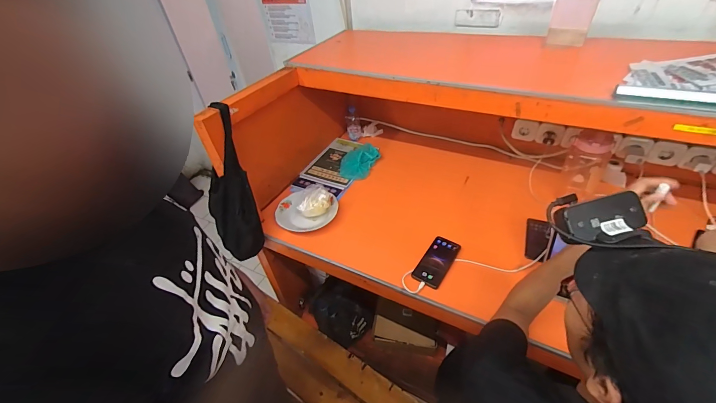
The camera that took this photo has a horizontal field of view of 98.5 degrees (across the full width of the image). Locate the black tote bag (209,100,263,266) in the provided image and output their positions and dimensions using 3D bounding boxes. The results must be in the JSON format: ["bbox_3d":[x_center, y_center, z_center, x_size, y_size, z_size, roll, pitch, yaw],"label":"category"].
[{"bbox_3d":[-0.387,-0.026,0.950,0.165,0.464,0.106,-26,45,-20],"label":"black tote bag"}]

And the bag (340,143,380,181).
[{"bbox_3d":[0.004,-0.166,1.275,0.115,0.062,0.198,18,47,26],"label":"bag"}]

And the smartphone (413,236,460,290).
[{"bbox_3d":[0.227,0.172,0.884,0.080,0.009,0.171,27,54,22],"label":"smartphone"}]

